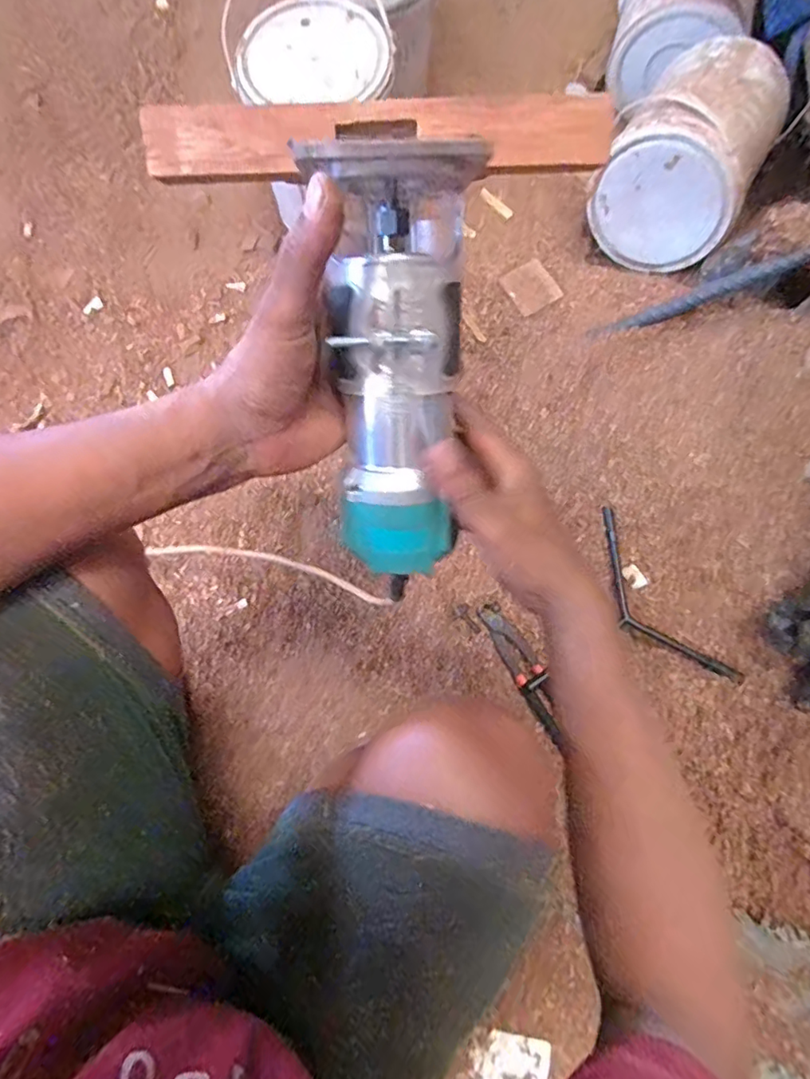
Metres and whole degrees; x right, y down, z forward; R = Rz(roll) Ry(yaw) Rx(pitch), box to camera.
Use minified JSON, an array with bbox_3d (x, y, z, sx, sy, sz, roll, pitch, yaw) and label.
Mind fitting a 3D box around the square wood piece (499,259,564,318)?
[{"bbox_3d":[0.178,-0.356,0.761,0.063,0.006,0.075,-29,75,2],"label":"square wood piece"}]

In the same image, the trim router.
[{"bbox_3d":[-0.006,-0.077,0.288,0.072,0.084,0.216,1,111,1],"label":"trim router"}]

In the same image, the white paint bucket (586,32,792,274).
[{"bbox_3d":[0.356,-0.494,0.681,0.170,0.160,0.223,27,80,6],"label":"white paint bucket"}]

